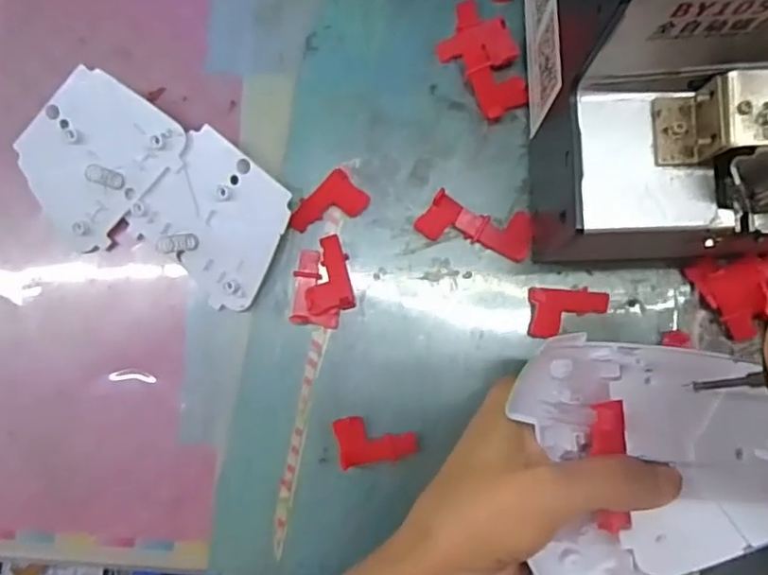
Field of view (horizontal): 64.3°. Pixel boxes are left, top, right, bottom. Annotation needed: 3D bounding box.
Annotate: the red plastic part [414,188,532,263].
[{"bbox_3d":[0.045,-0.031,0.302,0.055,0.008,0.023,15,86,3],"label":"red plastic part"}]

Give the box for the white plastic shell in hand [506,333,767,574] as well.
[{"bbox_3d":[0.109,0.065,0.230,0.109,0.018,0.095,-6,85,1],"label":"white plastic shell in hand"}]

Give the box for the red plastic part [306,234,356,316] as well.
[{"bbox_3d":[-0.028,-0.007,0.300,0.022,0.009,0.038,-8,85,1],"label":"red plastic part"}]

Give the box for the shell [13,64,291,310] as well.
[{"bbox_3d":[-0.113,-0.047,0.301,0.134,0.025,0.075,26,86,4],"label":"shell"}]

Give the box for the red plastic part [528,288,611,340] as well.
[{"bbox_3d":[0.090,0.012,0.295,0.037,0.011,0.023,0,85,2],"label":"red plastic part"}]

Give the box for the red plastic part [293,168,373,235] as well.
[{"bbox_3d":[-0.028,-0.039,0.305,0.036,0.005,0.024,-39,108,10],"label":"red plastic part"}]

